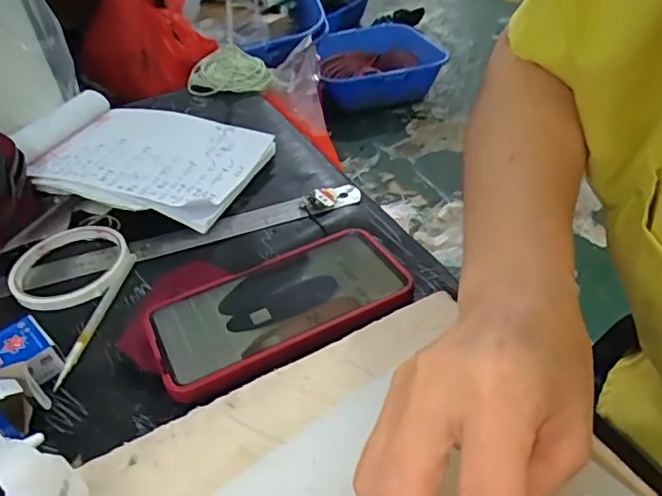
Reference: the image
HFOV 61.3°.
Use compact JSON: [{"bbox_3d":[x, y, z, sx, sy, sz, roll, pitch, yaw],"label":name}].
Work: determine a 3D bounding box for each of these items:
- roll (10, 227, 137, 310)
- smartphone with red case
[{"bbox_3d":[-0.198,0.012,0.424,0.085,0.014,0.085,-23,38,-22],"label":"roll"},{"bbox_3d":[-0.032,0.036,0.365,0.166,0.013,0.086,-19,37,-18],"label":"smartphone with red case"}]

